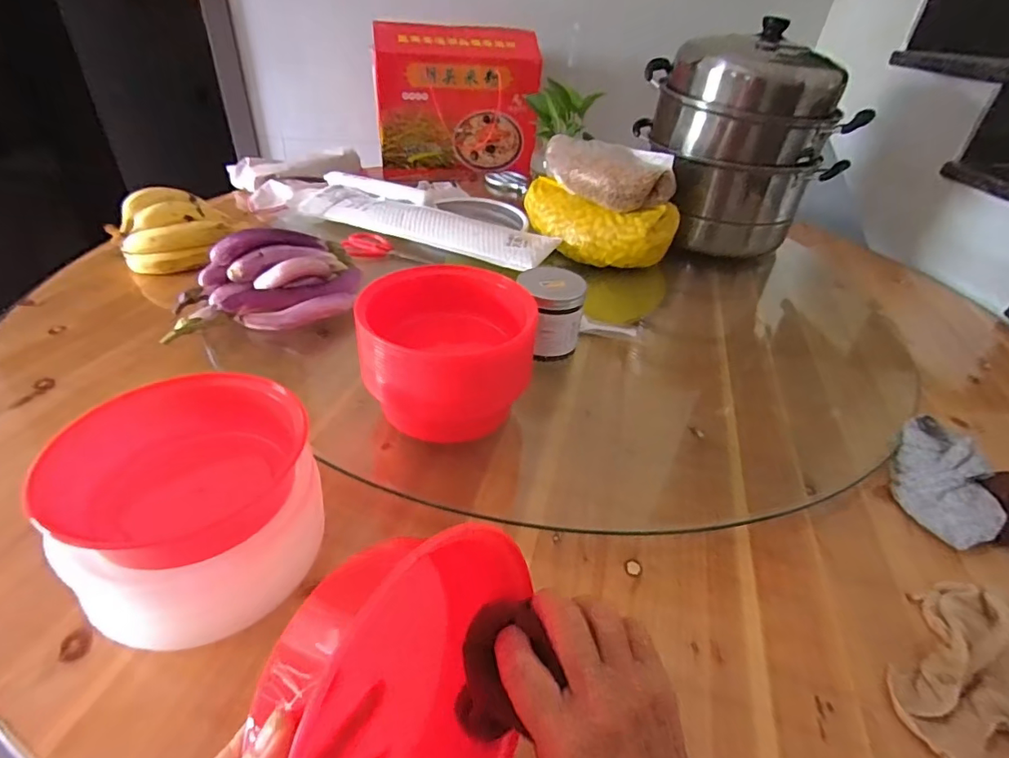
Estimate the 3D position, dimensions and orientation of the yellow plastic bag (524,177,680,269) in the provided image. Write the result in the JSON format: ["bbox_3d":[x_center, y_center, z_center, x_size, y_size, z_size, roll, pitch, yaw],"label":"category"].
[{"bbox_3d":[0.146,-0.257,0.857,0.264,0.089,0.118,19,40,19],"label":"yellow plastic bag"}]

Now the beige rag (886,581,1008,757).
[{"bbox_3d":[0.363,0.218,0.368,0.122,0.035,0.157,33,46,32],"label":"beige rag"}]

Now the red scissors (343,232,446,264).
[{"bbox_3d":[-0.184,-0.218,0.863,0.171,0.019,0.056,7,37,4],"label":"red scissors"}]

